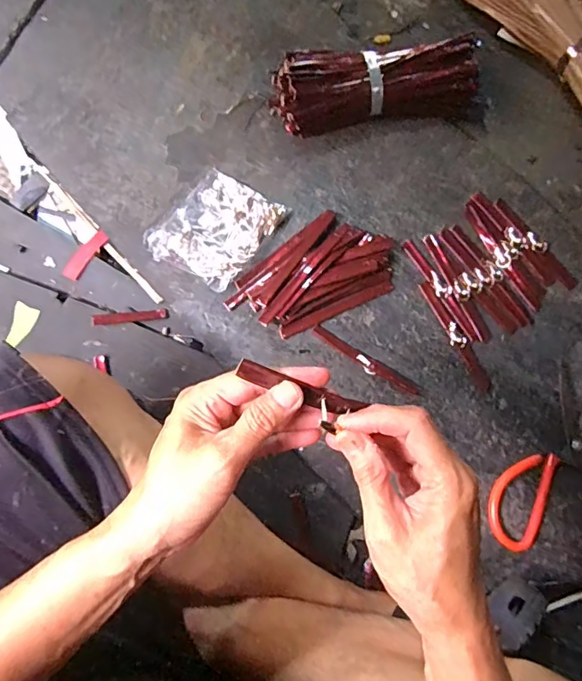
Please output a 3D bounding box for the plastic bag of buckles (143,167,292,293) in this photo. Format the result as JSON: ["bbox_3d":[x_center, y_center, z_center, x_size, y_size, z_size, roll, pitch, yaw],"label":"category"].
[{"bbox_3d":[-0.092,-0.139,0.595,0.116,0.018,0.141,37,79,8],"label":"plastic bag of buckles"}]

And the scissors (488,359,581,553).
[{"bbox_3d":[0.309,0.133,0.533,0.154,0.018,0.207,13,77,3],"label":"scissors"}]

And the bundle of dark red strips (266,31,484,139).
[{"bbox_3d":[0.106,-0.320,0.613,0.260,0.060,0.077,-6,75,-1],"label":"bundle of dark red strips"}]

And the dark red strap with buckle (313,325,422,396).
[{"bbox_3d":[0.087,0.025,0.568,0.140,0.008,0.017,32,78,7],"label":"dark red strap with buckle"}]

